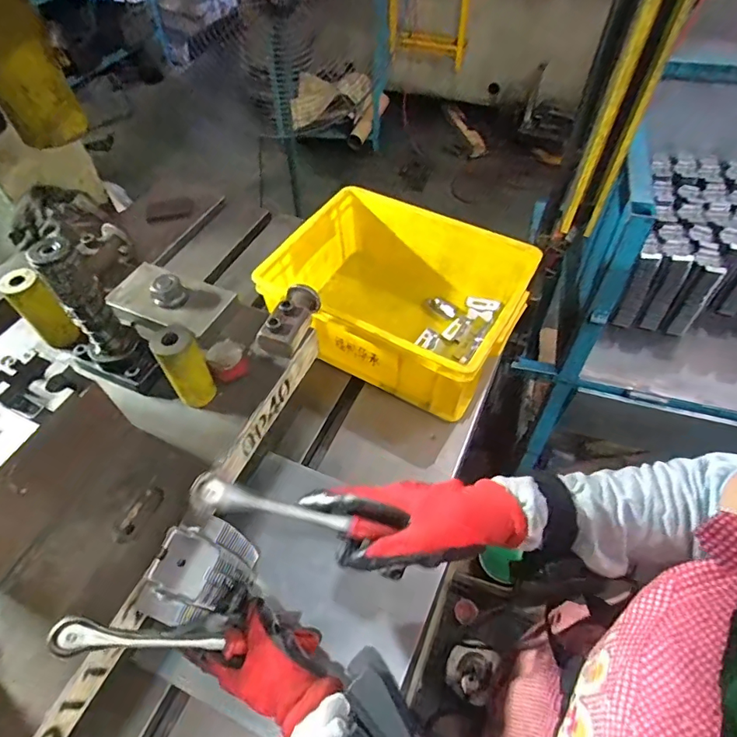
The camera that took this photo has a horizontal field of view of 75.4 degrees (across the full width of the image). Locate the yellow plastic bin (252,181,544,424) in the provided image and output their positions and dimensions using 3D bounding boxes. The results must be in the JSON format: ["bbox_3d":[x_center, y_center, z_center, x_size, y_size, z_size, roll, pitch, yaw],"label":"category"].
[{"bbox_3d":[0.043,-0.107,0.730,0.347,0.150,0.261,25,58,20],"label":"yellow plastic bin"}]

